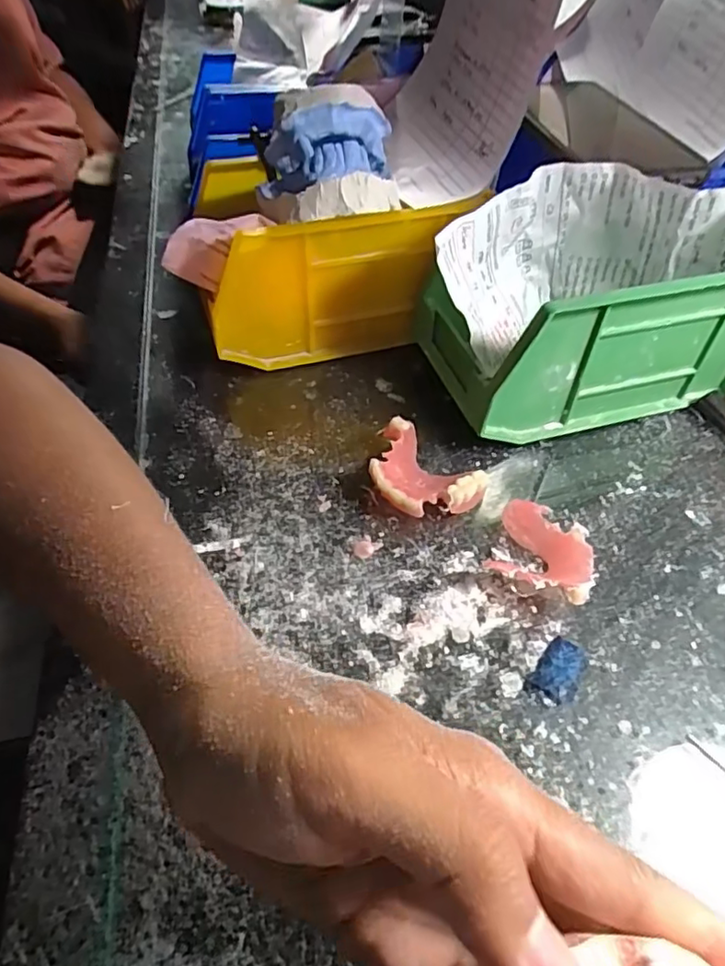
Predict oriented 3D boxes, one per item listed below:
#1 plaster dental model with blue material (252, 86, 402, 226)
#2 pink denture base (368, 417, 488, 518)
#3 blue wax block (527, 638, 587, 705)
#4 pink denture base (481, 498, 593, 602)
[{"bbox_3d":[-0.017,-0.166,0.302,0.073,0.049,0.049,-2,49,-2],"label":"plaster dental model with blue material"},{"bbox_3d":[0.028,-0.004,0.298,0.056,0.020,0.042,33,57,25],"label":"pink denture base"},{"bbox_3d":[0.080,0.076,0.241,0.017,0.005,0.025,29,55,23],"label":"blue wax block"},{"bbox_3d":[0.081,0.032,0.271,0.044,0.017,0.044,20,52,16],"label":"pink denture base"}]

